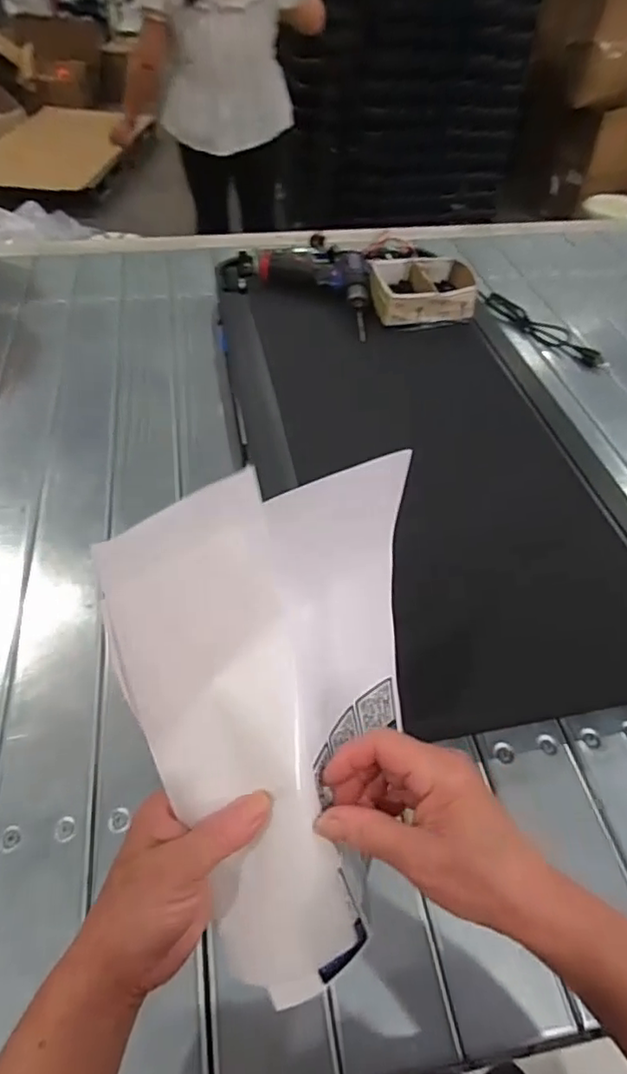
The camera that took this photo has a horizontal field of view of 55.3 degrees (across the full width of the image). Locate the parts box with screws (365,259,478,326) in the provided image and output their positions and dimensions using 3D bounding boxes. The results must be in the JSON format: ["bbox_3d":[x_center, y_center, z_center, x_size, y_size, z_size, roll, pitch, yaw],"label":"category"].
[{"bbox_3d":[0.198,-0.448,1.082,0.188,0.055,0.147,-7,50,-9],"label":"parts box with screws"}]

